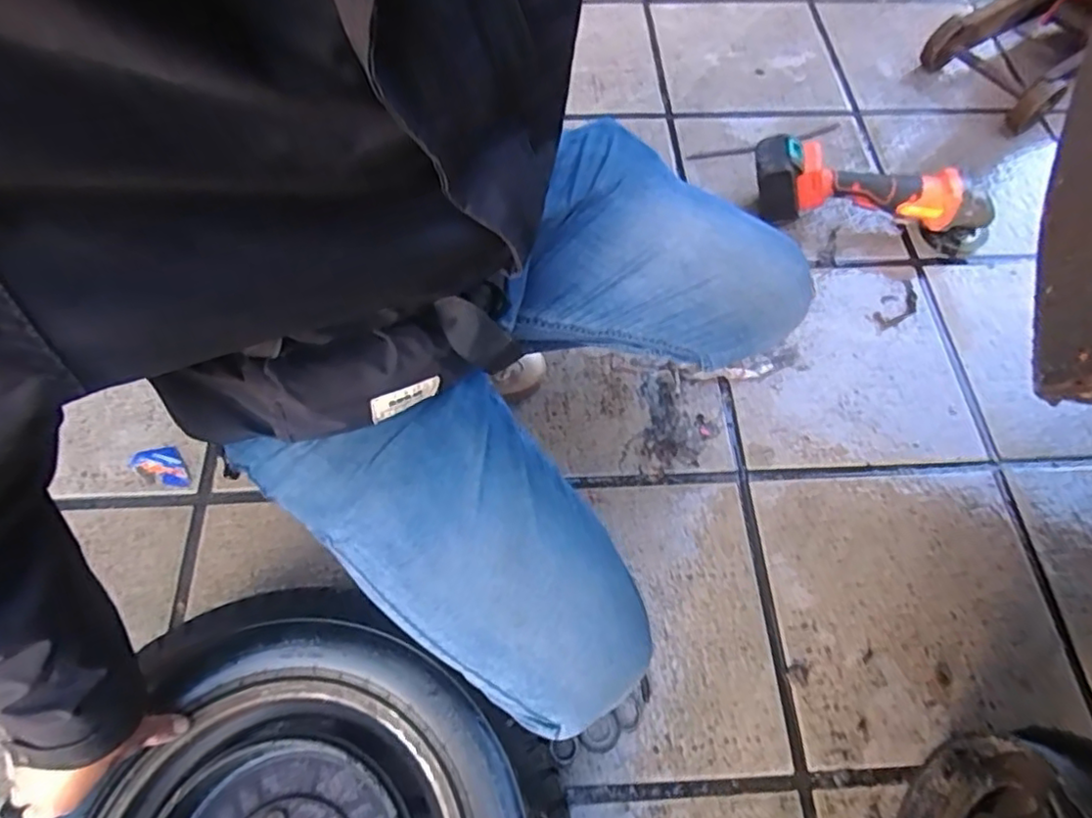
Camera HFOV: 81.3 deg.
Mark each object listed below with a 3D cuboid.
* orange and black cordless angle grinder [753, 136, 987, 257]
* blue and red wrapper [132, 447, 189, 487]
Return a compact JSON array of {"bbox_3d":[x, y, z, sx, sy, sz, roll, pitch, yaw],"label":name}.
[{"bbox_3d":[0.479,-0.300,0.923,0.368,0.118,0.095,7,64,3],"label":"orange and black cordless angle grinder"},{"bbox_3d":[-0.462,0.066,0.771,0.079,0.006,0.040,23,66,10],"label":"blue and red wrapper"}]

